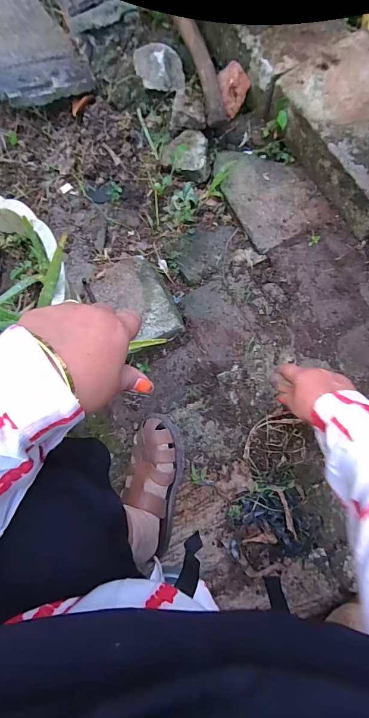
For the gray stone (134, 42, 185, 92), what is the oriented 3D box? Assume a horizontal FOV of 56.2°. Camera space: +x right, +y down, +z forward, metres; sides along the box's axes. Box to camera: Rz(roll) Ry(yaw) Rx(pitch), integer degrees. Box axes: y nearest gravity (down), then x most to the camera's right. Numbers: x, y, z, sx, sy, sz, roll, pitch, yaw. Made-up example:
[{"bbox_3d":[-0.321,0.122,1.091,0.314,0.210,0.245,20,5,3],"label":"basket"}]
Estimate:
[{"bbox_3d":[-0.054,-0.614,0.735,0.100,0.054,0.074,-4,80,2],"label":"gray stone"}]

